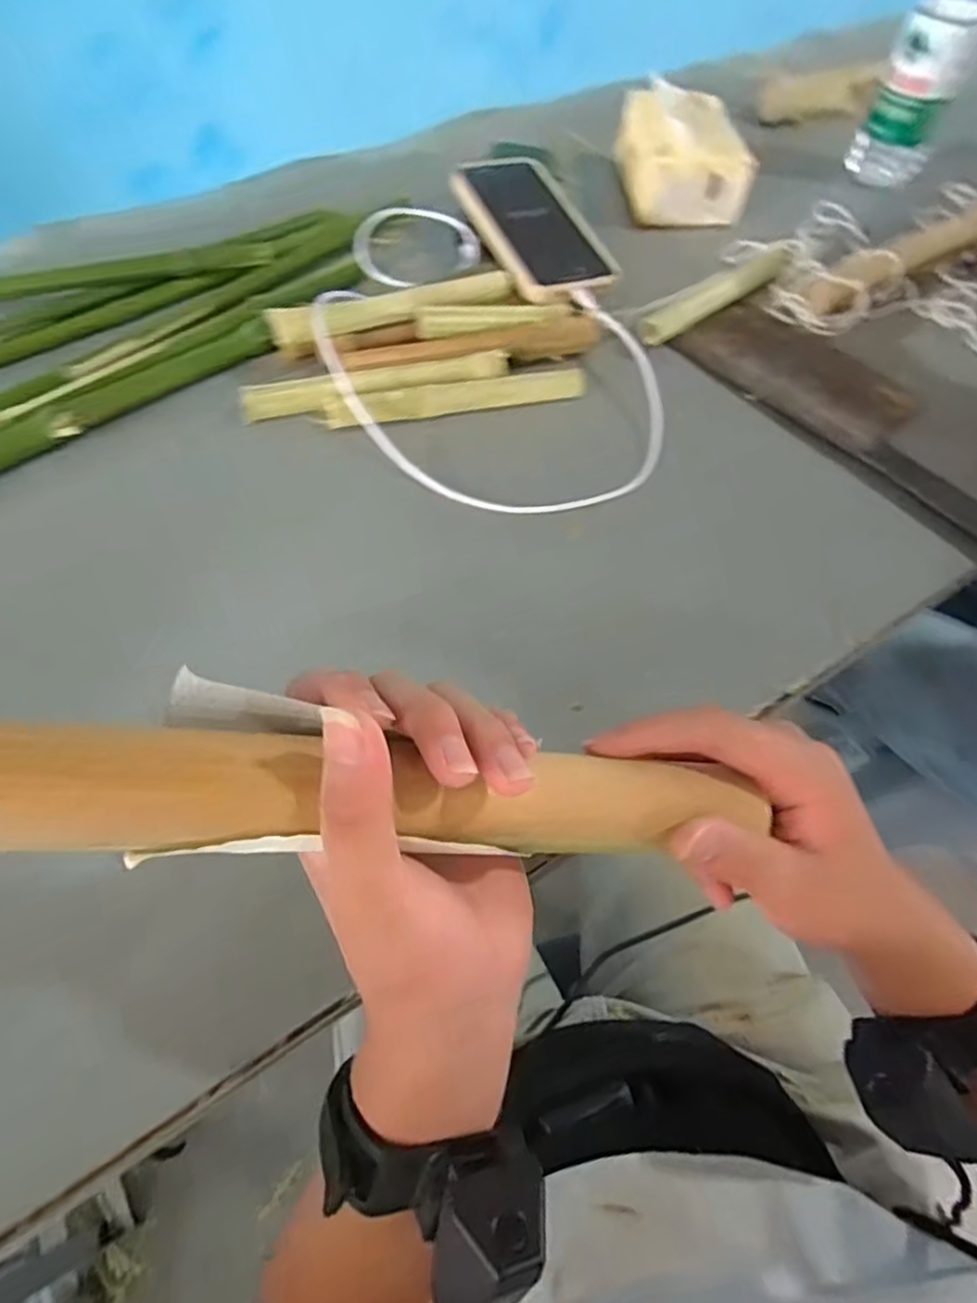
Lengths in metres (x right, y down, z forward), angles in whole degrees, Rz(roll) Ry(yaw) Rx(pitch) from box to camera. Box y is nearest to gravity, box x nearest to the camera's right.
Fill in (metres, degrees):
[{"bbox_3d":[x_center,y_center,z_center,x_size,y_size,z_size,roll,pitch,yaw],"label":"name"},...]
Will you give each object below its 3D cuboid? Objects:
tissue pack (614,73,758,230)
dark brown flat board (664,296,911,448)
[{"bbox_3d":[0.176,-0.462,0.612,0.101,0.068,0.129,-5,60,-5],"label":"tissue pack"},{"bbox_3d":[0.239,-0.219,0.501,0.101,0.010,0.169,-35,67,-20],"label":"dark brown flat board"}]

